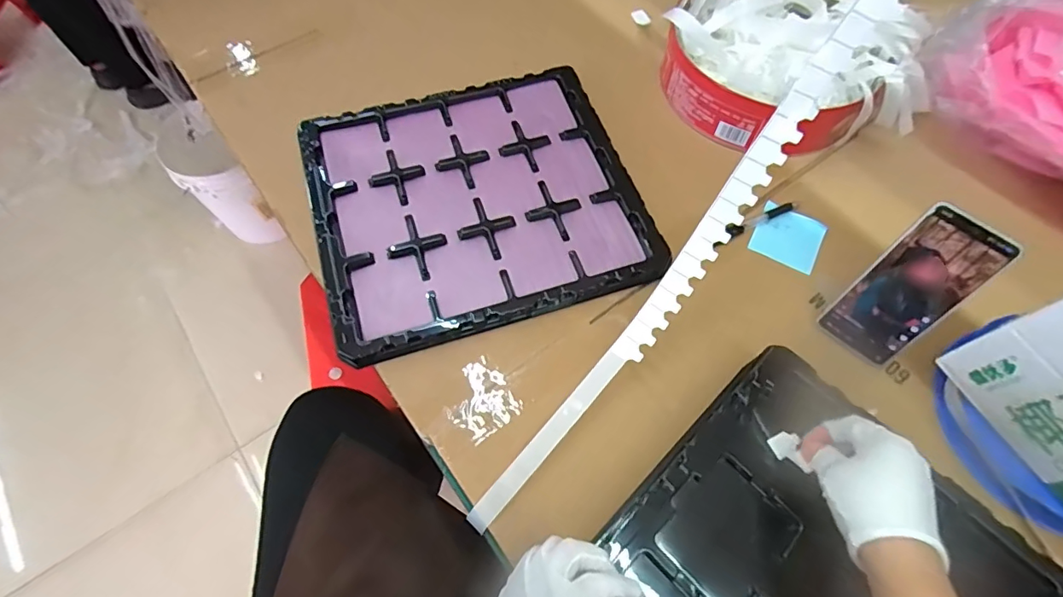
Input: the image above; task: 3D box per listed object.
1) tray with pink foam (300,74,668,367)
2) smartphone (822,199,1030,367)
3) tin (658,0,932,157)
[{"bbox_3d":[-0.068,-0.123,0.612,0.367,0.023,0.336,-16,66,-8],"label":"tray with pink foam"},{"bbox_3d":[0.370,-0.008,0.496,0.077,0.165,0.017,40,43,20],"label":"smartphone"},{"bbox_3d":[0.347,-0.316,0.663,0.329,0.084,0.282,31,68,13],"label":"tin"}]

